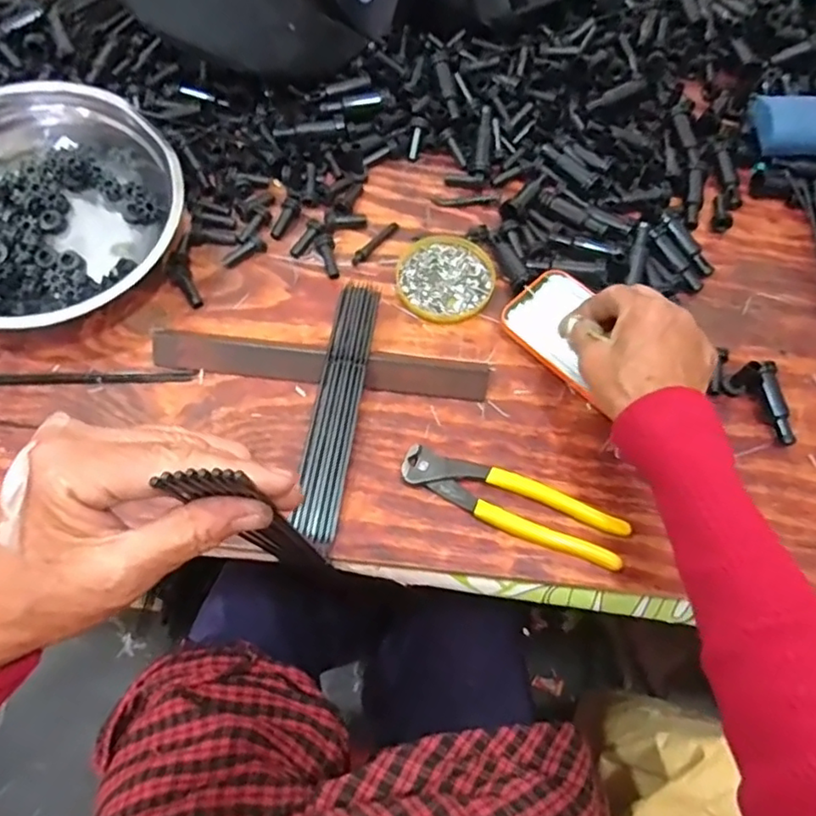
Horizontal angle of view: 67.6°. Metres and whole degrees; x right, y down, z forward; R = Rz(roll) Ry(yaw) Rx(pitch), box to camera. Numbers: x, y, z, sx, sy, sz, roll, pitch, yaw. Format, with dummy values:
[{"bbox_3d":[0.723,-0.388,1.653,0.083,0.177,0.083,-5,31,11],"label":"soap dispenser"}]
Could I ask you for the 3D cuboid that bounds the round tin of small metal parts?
[{"bbox_3d":[0.034,-0.115,0.533,0.082,0.008,0.088,0,65,0],"label":"round tin of small metal parts"}]

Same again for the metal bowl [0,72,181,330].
[{"bbox_3d":[-0.295,-0.156,0.497,0.206,0.087,0.208,0,65,0],"label":"metal bowl"}]

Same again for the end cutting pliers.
[{"bbox_3d":[0.076,0.069,0.442,0.164,0.015,0.040,22,67,9],"label":"end cutting pliers"}]

